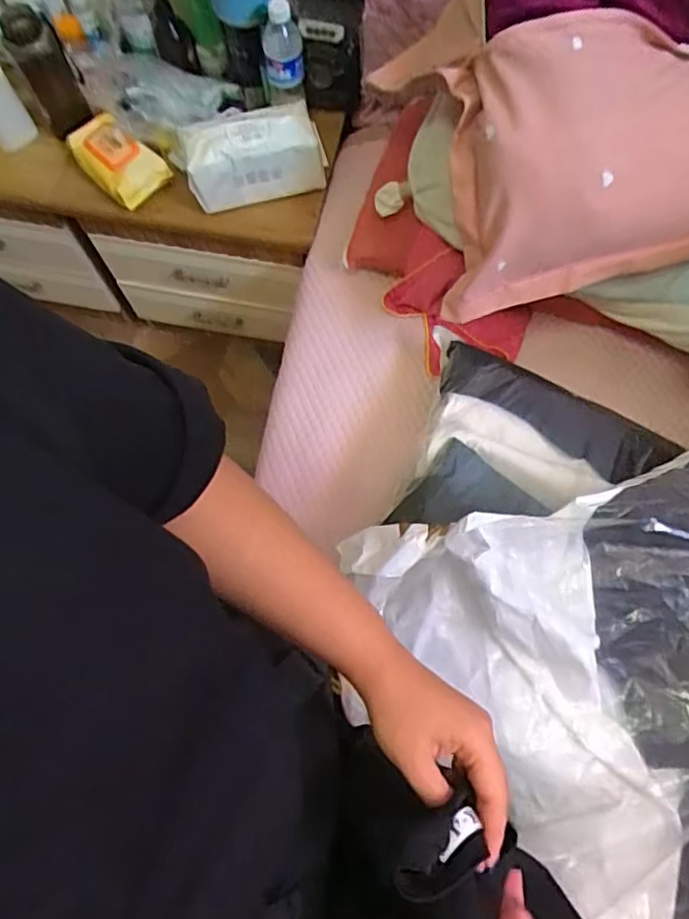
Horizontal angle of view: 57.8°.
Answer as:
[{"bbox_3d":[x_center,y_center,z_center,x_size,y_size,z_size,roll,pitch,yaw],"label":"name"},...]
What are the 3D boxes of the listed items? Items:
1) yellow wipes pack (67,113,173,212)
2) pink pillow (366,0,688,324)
[{"bbox_3d":[-0.398,-0.523,1.088,0.183,0.060,0.099,38,77,13],"label":"yellow wipes pack"},{"bbox_3d":[0.380,-0.439,0.756,0.587,0.172,0.390,-14,107,4],"label":"pink pillow"}]

